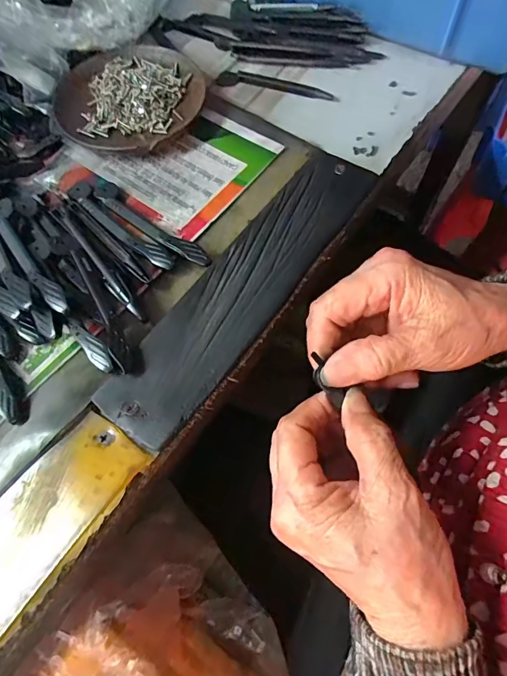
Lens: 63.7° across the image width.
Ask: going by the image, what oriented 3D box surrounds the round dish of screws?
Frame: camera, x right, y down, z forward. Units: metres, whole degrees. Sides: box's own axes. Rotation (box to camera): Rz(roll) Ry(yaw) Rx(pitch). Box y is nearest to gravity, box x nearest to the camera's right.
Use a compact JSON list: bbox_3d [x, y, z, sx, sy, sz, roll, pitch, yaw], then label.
[{"bbox_3d":[-0.097,-0.191,0.325,0.110,0.019,0.111,-1,64,3],"label":"round dish of screws"}]

